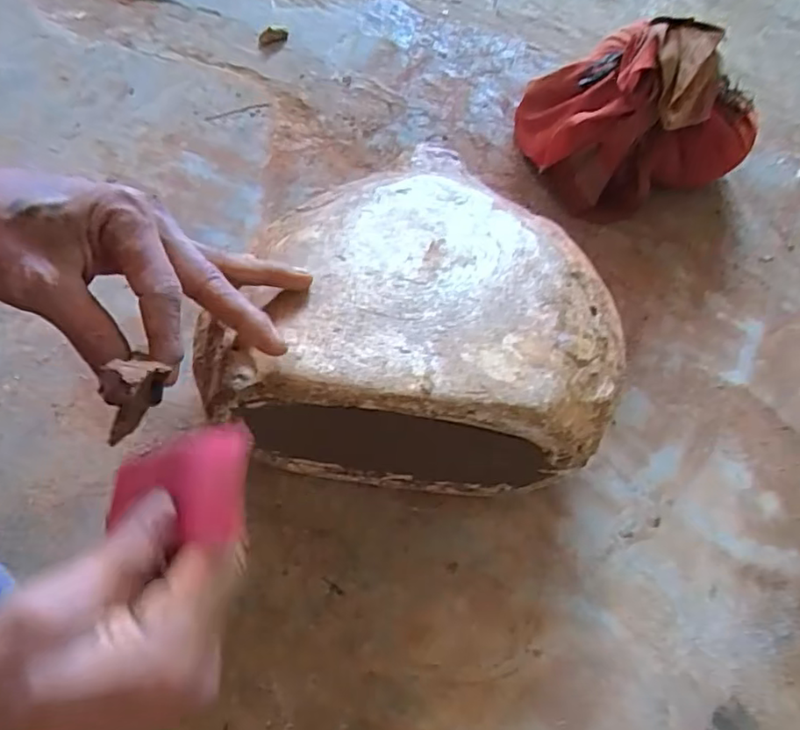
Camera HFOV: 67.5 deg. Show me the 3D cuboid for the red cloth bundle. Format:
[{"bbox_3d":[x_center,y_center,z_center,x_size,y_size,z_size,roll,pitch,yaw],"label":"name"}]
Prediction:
[{"bbox_3d":[0.215,-0.243,0.542,0.185,0.129,0.164,-19,64,-13],"label":"red cloth bundle"}]

